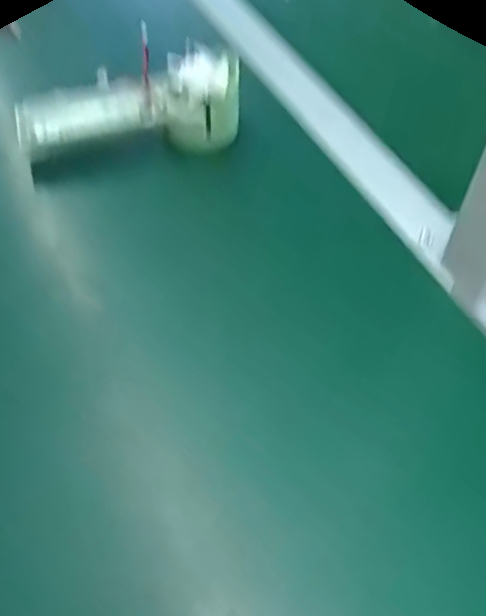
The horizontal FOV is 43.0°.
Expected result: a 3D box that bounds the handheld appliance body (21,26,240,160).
[{"bbox_3d":[-0.084,-0.153,0.485,0.169,0.078,0.054,-12,54,-6],"label":"handheld appliance body"}]

